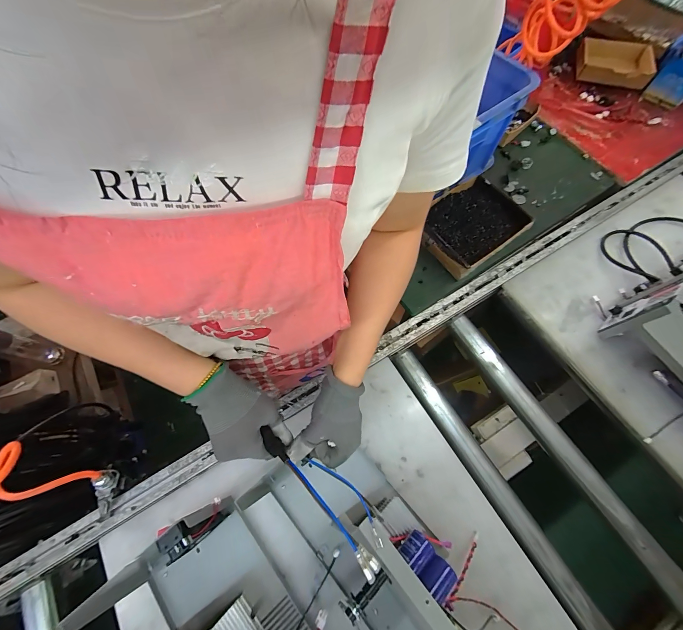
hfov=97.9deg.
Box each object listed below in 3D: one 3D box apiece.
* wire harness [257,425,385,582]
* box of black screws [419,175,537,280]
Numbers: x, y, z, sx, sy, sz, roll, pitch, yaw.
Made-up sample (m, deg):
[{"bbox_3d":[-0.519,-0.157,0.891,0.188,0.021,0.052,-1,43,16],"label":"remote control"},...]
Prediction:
[{"bbox_3d":[-0.020,0.193,0.341,0.174,0.108,0.032,41,76,15],"label":"wire harness"},{"bbox_3d":[0.279,-0.197,0.671,0.221,0.064,0.175,-34,72,-11],"label":"box of black screws"}]

